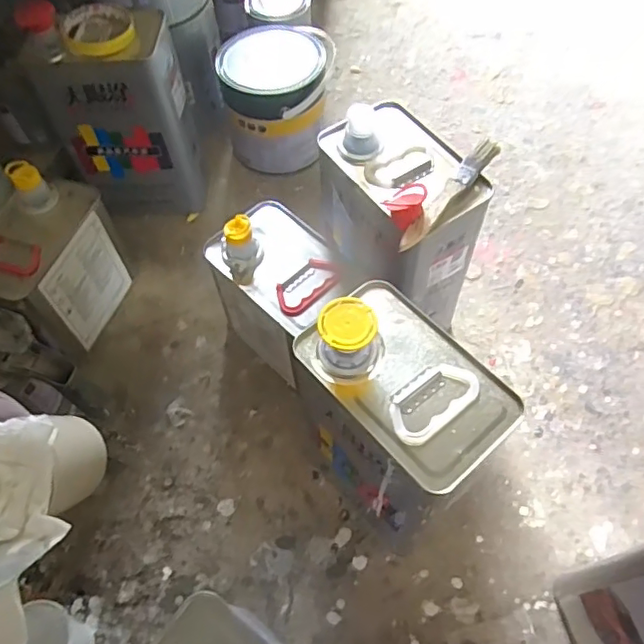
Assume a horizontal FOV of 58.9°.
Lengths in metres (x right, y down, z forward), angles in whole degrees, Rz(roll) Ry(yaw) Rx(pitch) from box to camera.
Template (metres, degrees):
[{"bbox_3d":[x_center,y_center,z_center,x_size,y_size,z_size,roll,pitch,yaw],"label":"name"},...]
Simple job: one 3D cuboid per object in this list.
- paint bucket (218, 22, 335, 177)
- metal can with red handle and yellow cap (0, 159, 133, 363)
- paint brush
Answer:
[{"bbox_3d":[-0.065,-0.335,0.888,0.158,0.166,0.158,-2,59,3],"label":"paint bucket"},{"bbox_3d":[-0.340,-0.073,0.731,0.101,0.202,0.177,16,61,13],"label":"metal can with red handle and yellow cap"},{"bbox_3d":[0.122,-0.121,0.536,0.021,0.011,0.155,31,66,20],"label":"paint brush"}]

